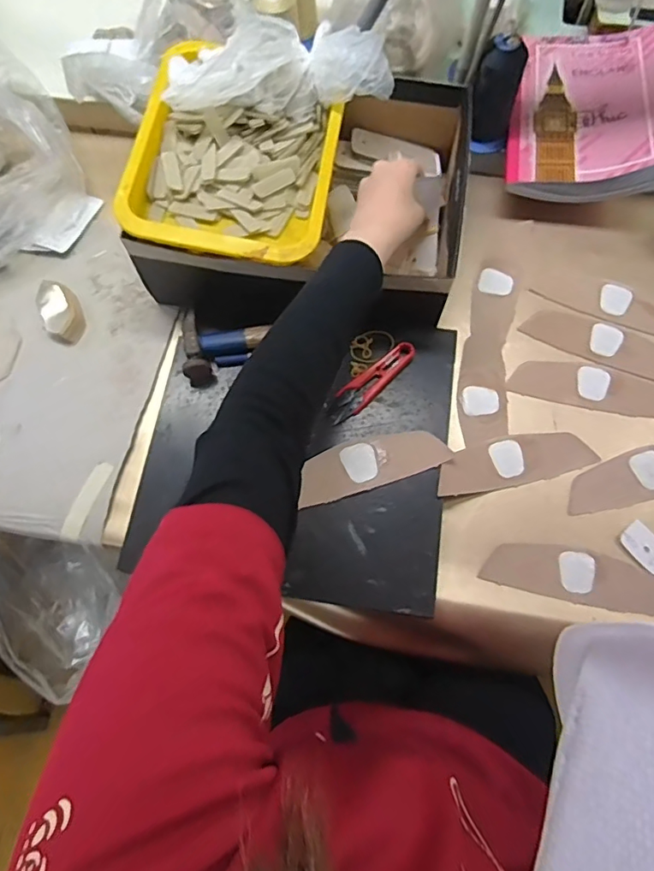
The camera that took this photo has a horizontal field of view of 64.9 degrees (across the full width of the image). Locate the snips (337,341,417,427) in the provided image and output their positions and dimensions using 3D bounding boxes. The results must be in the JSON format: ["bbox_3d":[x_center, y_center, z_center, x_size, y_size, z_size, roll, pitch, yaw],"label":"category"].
[{"bbox_3d":[0.049,-0.057,0.536,0.111,0.009,0.030,-40,75,-10],"label":"snips"}]

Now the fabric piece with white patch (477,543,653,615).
[{"bbox_3d":[0.241,0.137,0.501,0.171,0.005,0.050,9,72,7],"label":"fabric piece with white patch"}]

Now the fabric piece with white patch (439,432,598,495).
[{"bbox_3d":[0.192,0.025,0.533,0.167,0.014,0.051,-11,73,-8],"label":"fabric piece with white patch"}]

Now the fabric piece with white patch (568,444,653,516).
[{"bbox_3d":[0.330,0.039,0.529,0.173,0.004,0.052,-14,75,1],"label":"fabric piece with white patch"}]

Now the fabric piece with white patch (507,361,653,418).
[{"bbox_3d":[0.288,-0.052,0.556,0.172,0.004,0.049,14,73,6],"label":"fabric piece with white patch"}]

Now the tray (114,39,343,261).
[{"bbox_3d":[-0.090,-0.278,0.527,0.193,0.056,0.227,8,73,5],"label":"tray"}]

